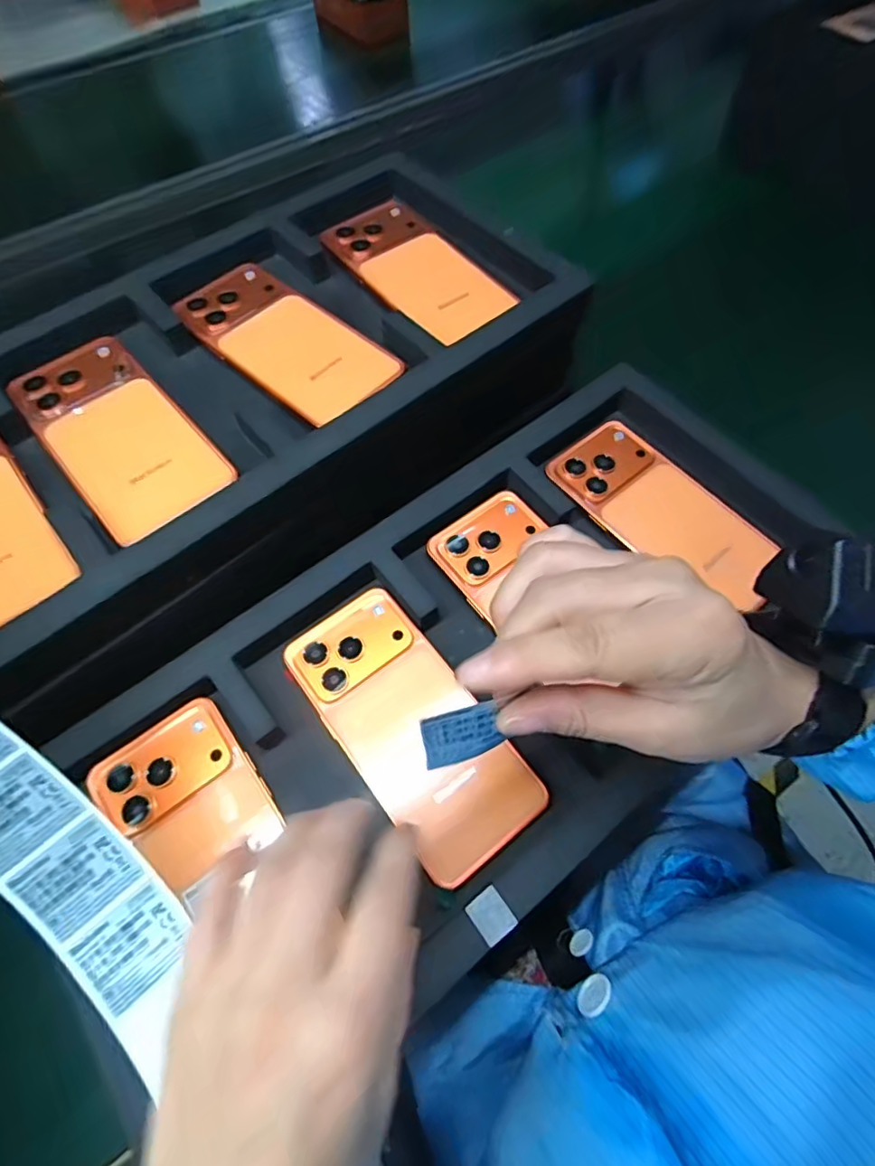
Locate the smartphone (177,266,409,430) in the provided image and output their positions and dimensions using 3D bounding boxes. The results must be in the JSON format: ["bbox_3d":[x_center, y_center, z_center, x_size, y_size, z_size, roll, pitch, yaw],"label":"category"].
[{"bbox_3d":[-0.104,-0.164,0.368,0.155,0.011,0.074,38,70,19],"label":"smartphone"}]

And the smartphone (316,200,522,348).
[{"bbox_3d":[-0.012,-0.229,0.397,0.078,0.012,0.163,-33,67,-15],"label":"smartphone"}]

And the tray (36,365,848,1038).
[{"bbox_3d":[0.039,0.049,0.331,0.434,0.052,0.231,-35,67,-15],"label":"tray"}]

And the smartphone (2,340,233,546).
[{"bbox_3d":[-0.195,-0.093,0.332,0.075,0.009,0.156,-39,68,-17],"label":"smartphone"}]

